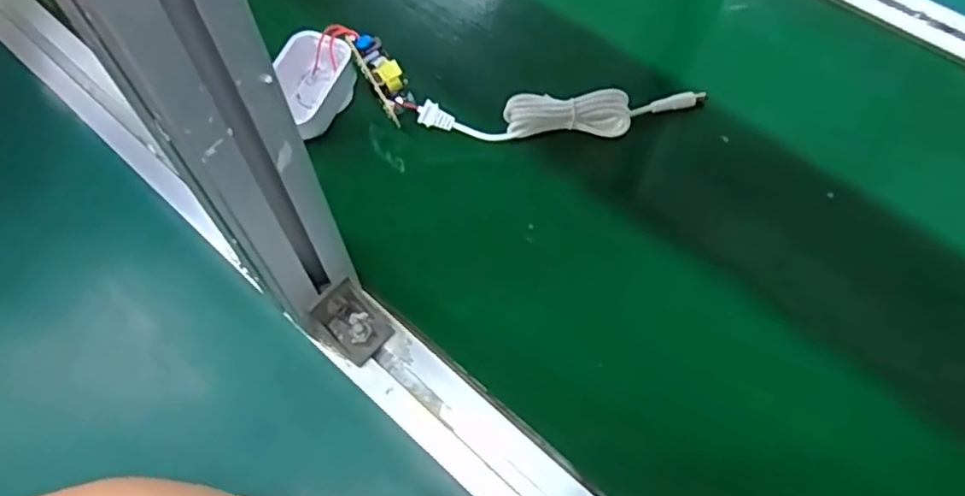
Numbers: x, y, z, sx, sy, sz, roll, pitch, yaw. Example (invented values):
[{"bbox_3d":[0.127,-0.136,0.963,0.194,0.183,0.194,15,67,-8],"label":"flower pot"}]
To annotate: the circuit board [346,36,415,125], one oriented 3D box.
[{"bbox_3d":[-0.063,-0.109,0.422,0.023,0.018,0.060,-36,110,-17],"label":"circuit board"}]

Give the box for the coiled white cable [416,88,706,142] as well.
[{"bbox_3d":[0.054,-0.087,0.427,0.185,0.020,0.025,-6,60,-1],"label":"coiled white cable"}]

